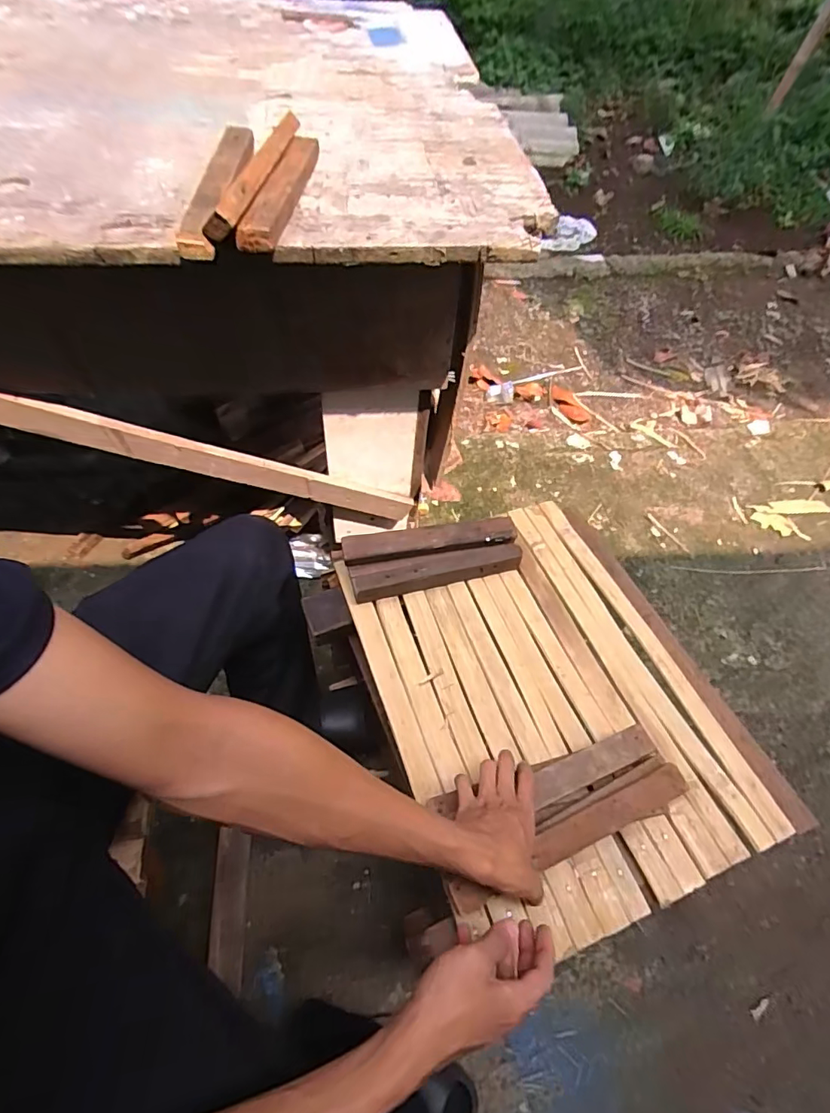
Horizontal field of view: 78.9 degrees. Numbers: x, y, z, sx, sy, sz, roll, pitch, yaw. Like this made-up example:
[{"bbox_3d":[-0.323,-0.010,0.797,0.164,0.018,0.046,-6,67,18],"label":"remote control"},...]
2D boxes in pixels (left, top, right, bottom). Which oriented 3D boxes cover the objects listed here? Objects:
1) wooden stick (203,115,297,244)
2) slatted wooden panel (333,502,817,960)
[{"bbox_3d":[-0.164,-0.418,0.543,0.027,0.027,0.285,8,57,5],"label":"wooden stick"},{"bbox_3d":[0.166,0.142,0.609,0.392,0.091,0.482,-19,59,-12],"label":"slatted wooden panel"}]

